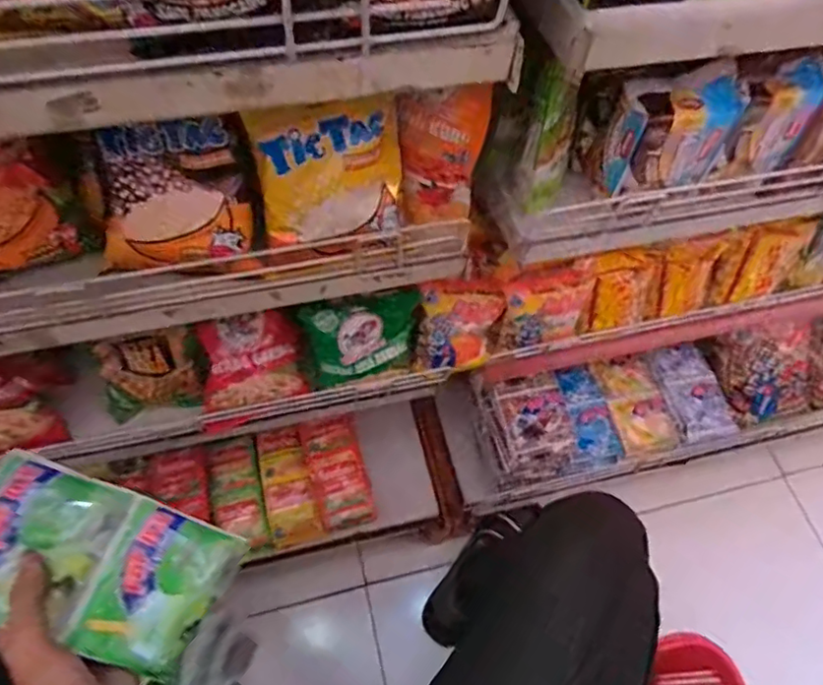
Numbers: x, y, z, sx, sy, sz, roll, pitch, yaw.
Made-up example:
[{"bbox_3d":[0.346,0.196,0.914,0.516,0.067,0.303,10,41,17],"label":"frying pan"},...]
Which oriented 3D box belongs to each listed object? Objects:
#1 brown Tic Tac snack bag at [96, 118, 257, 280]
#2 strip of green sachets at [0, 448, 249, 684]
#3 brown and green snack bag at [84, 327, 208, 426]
[{"bbox_3d":[-0.172,-0.106,0.437,0.108,0.111,0.040,4,25,-11],"label":"brown Tic Tac snack bag"},{"bbox_3d":[-0.200,0.144,0.379,0.158,0.017,0.096,29,64,-16],"label":"strip of green sachets"},{"bbox_3d":[-0.279,0.028,0.636,0.105,0.103,0.042,-17,32,-13],"label":"brown and green snack bag"}]

